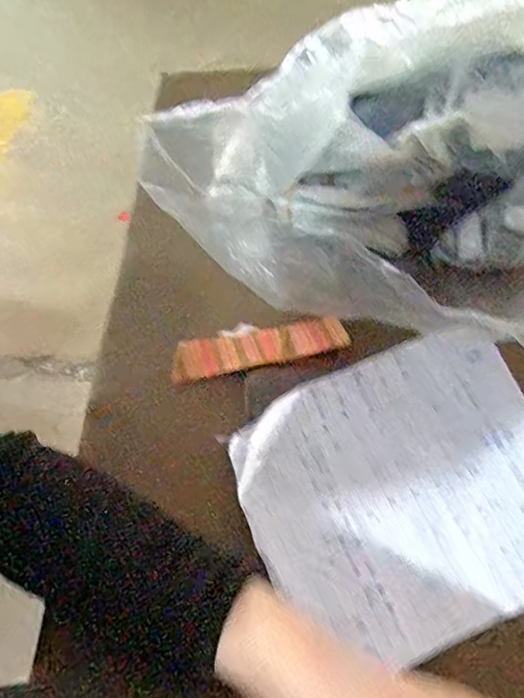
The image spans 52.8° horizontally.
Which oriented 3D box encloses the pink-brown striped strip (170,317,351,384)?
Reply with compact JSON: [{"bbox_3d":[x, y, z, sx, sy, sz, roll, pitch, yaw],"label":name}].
[{"bbox_3d":[-0.003,-0.002,0.407,0.131,0.007,0.035,-13,54,-3],"label":"pink-brown striped strip"}]

